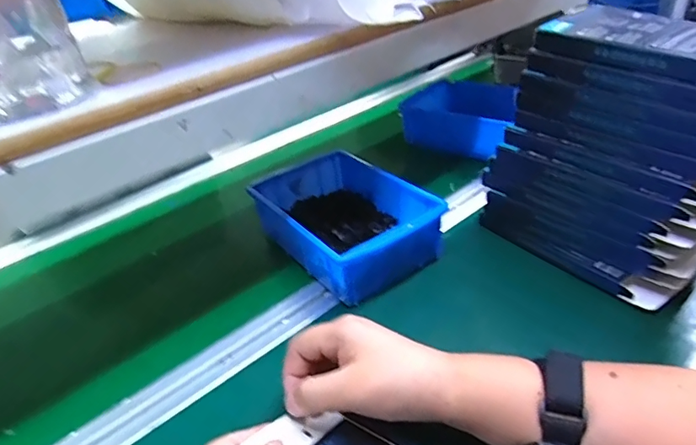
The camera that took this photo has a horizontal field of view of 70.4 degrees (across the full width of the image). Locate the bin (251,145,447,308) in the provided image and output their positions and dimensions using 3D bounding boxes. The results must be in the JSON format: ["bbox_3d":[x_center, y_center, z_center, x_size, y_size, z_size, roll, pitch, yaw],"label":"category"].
[{"bbox_3d":[-0.006,-0.001,0.540,0.137,0.070,0.200,-27,38,-27],"label":"bin"}]

